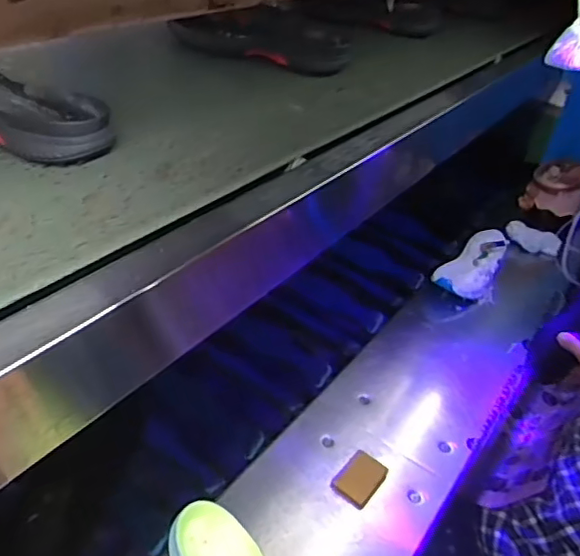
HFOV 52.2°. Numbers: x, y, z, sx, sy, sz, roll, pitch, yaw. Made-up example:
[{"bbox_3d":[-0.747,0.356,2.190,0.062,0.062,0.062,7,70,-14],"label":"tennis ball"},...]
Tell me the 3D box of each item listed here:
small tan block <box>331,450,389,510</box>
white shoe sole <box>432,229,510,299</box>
[{"bbox_3d":[0.098,0.278,0.825,0.055,0.013,0.081,28,41,26],"label":"small tan block"},{"bbox_3d":[0.387,-0.029,1.251,0.120,0.048,0.256,23,39,21],"label":"white shoe sole"}]

